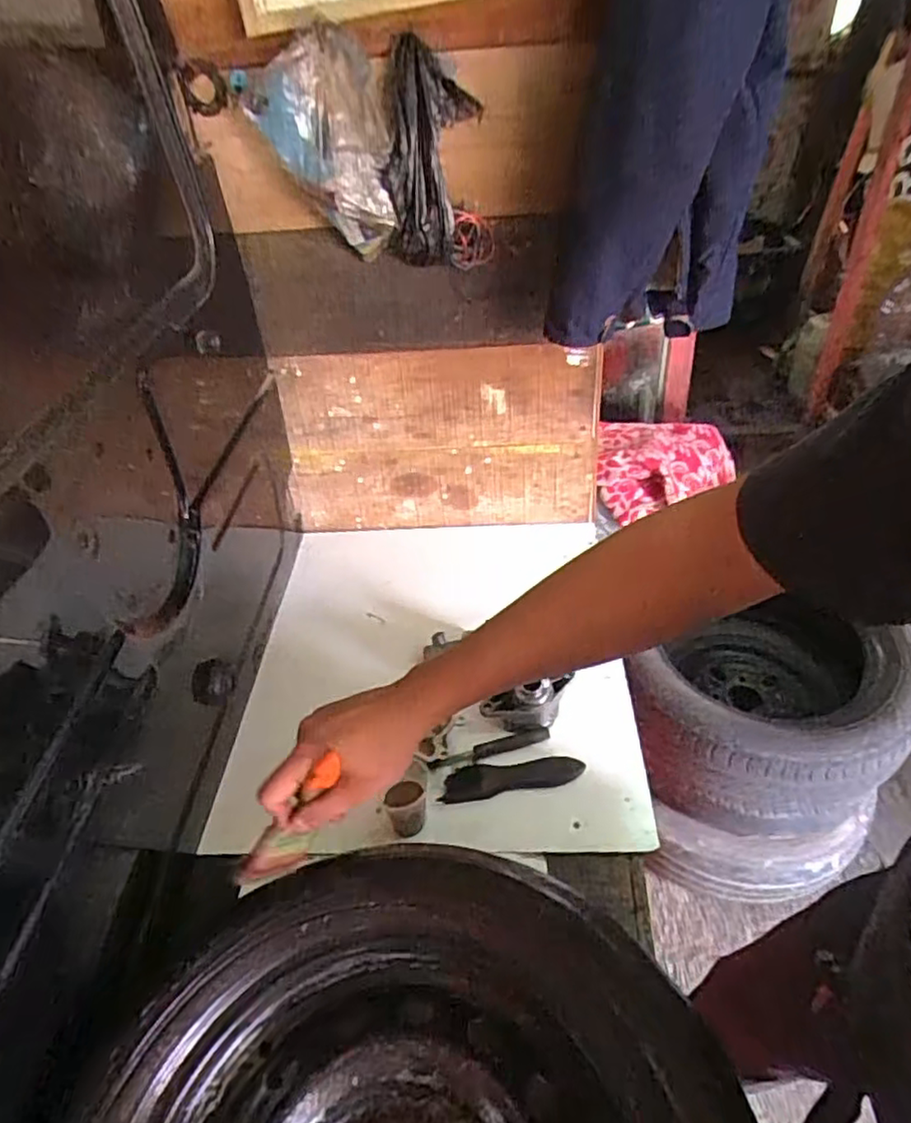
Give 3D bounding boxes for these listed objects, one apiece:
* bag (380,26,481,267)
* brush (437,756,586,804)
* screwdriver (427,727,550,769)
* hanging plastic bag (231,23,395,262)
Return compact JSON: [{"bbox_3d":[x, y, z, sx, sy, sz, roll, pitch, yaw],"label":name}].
[{"bbox_3d":[-0.029,-0.515,0.851,0.123,0.263,0.059,-18,63,-11],"label":"bag"},{"bbox_3d":[0.073,0.280,0.857,0.183,0.013,0.046,-9,40,-1],"label":"brush"},{"bbox_3d":[0.045,0.249,0.885,0.166,0.018,0.023,-15,41,-9],"label":"screwdriver"},{"bbox_3d":[-0.173,-0.522,0.845,0.169,0.238,0.129,-14,41,-7],"label":"hanging plastic bag"}]

